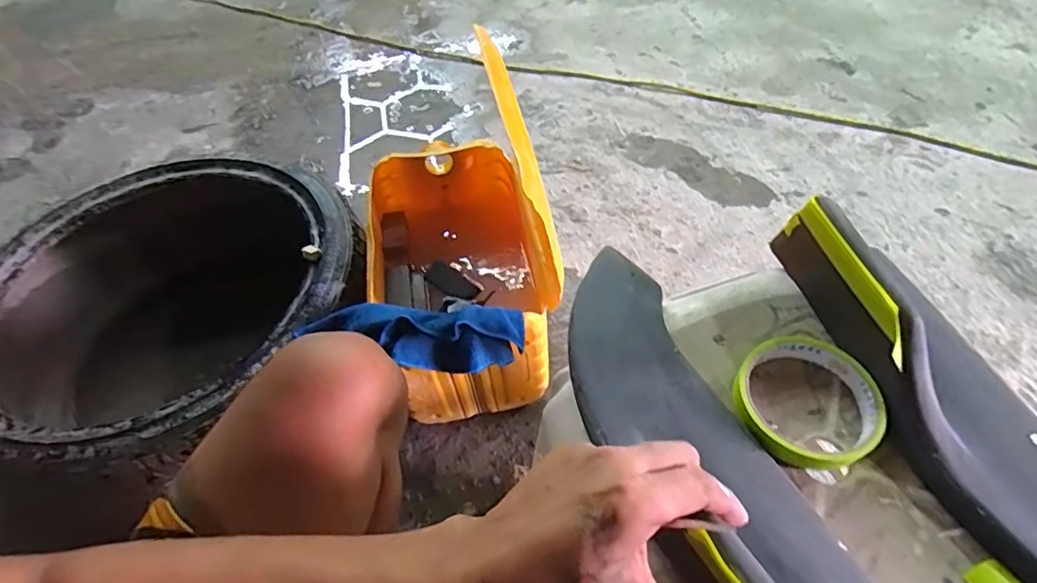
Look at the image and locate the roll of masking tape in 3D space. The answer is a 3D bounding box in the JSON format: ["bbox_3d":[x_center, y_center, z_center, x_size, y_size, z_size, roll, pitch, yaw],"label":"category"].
[{"bbox_3d":[0.187,0.070,0.353,0.084,0.020,0.084,-2,51,3],"label":"roll of masking tape"}]

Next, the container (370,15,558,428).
[{"bbox_3d":[-0.099,-0.086,0.799,0.236,0.460,0.392,-11,51,-4],"label":"container"}]

